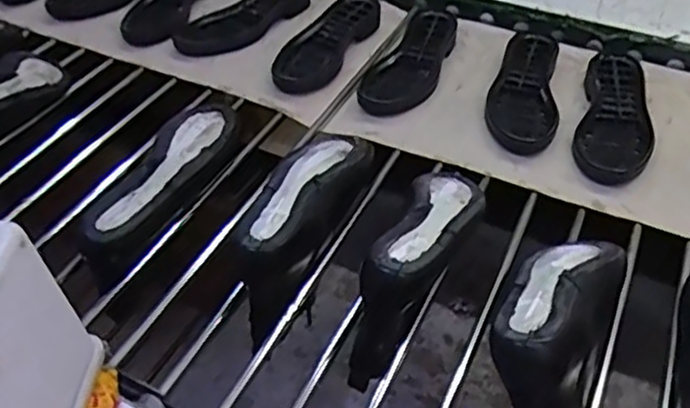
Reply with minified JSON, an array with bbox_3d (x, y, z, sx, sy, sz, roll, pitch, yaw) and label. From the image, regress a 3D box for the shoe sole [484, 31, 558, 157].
[{"bbox_3d":[0.241,-0.157,0.903,0.087,0.032,0.231,10,44,10],"label":"shoe sole"}]

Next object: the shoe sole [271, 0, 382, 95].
[{"bbox_3d":[-0.028,-0.246,0.994,0.088,0.031,0.232,19,46,19],"label":"shoe sole"}]

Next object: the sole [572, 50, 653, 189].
[{"bbox_3d":[0.352,-0.119,0.873,0.089,0.029,0.245,14,45,14],"label":"sole"}]

